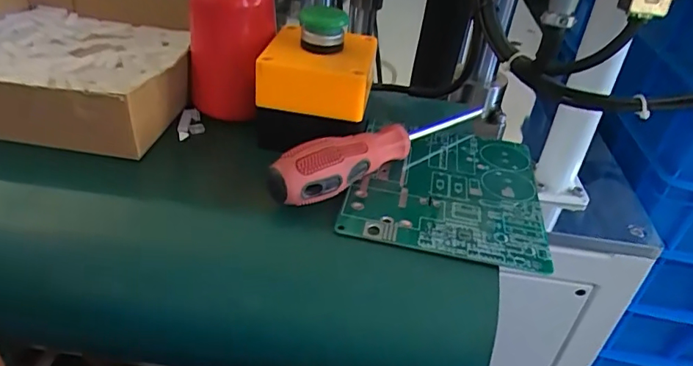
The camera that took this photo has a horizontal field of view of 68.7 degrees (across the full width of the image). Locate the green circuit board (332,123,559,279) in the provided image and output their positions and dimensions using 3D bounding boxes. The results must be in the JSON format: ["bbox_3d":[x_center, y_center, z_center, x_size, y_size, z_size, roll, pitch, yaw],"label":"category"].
[{"bbox_3d":[0.067,0.001,0.342,0.121,0.010,0.148,12,35,5],"label":"green circuit board"}]

